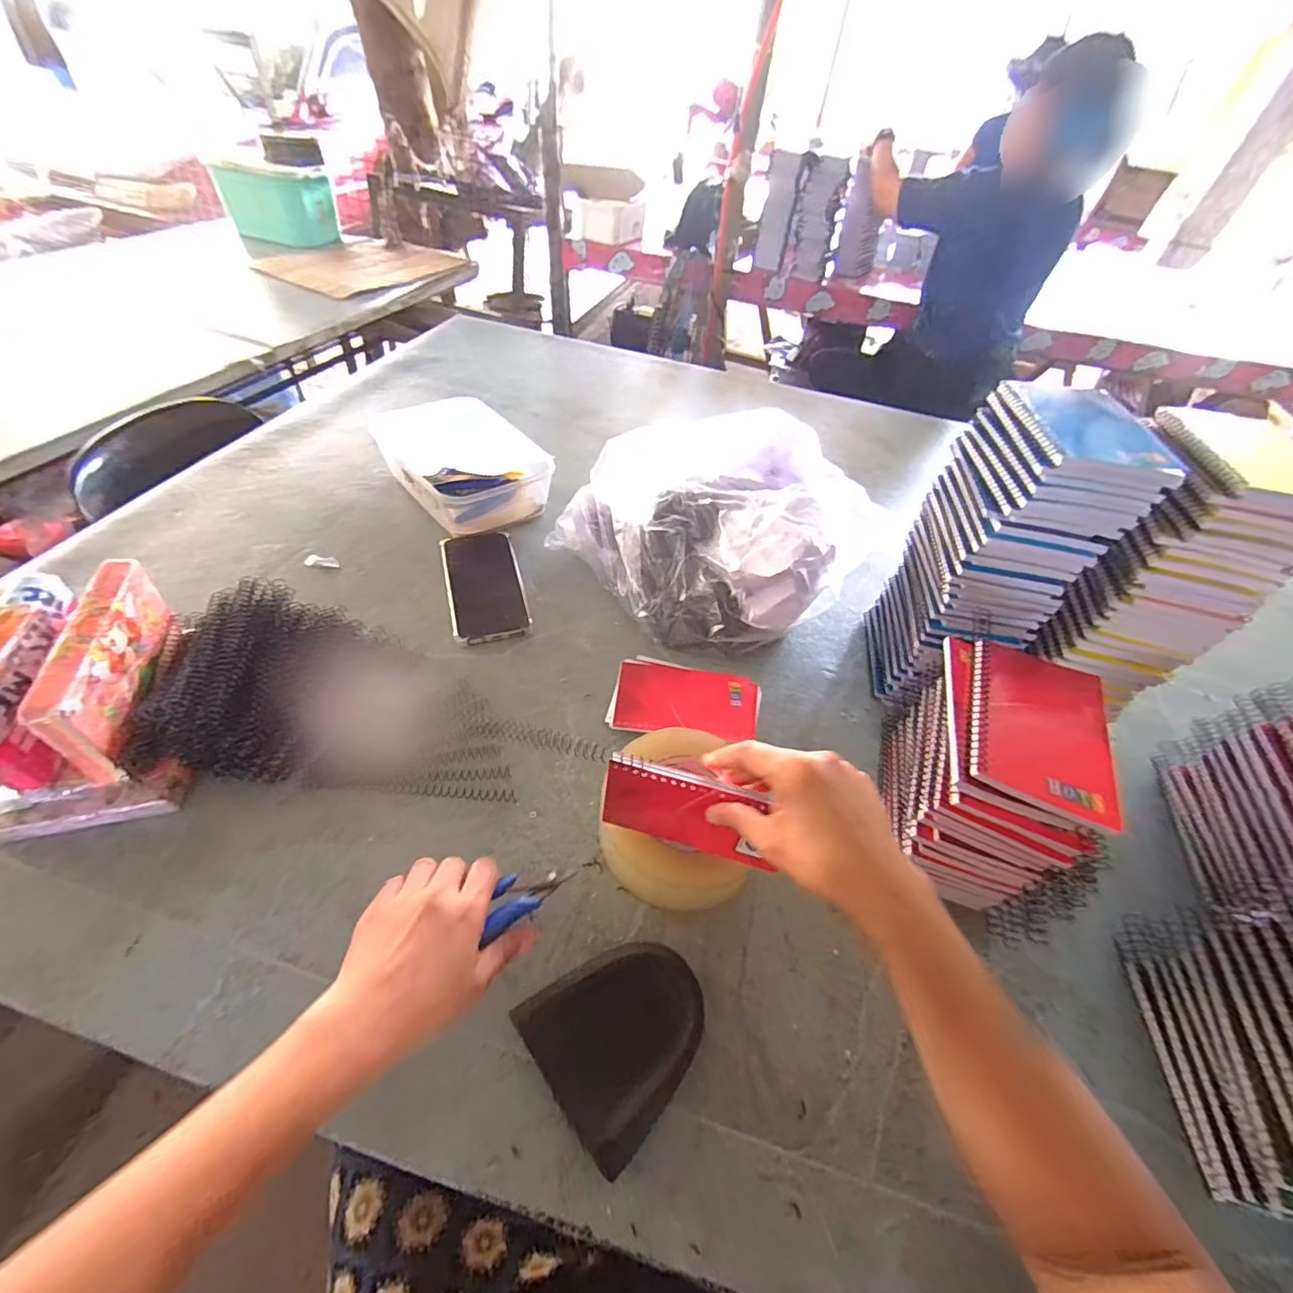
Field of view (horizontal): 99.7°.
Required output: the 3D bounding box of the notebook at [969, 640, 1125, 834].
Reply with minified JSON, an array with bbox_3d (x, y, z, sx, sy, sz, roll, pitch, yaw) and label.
[{"bbox_3d":[0.259,0.054,0.359,0.082,0.016,0.118,21,54,12],"label":"notebook"}]

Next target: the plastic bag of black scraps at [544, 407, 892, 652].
[{"bbox_3d":[0.078,-0.141,0.626,0.267,0.143,0.287,-28,57,-27],"label":"plastic bag of black scraps"}]

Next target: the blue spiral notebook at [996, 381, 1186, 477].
[{"bbox_3d":[0.322,-0.164,0.404,0.084,0.012,0.127,10,48,2],"label":"blue spiral notebook"}]

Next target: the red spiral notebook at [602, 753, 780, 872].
[{"bbox_3d":[0.029,0.111,0.368,0.115,0.077,0.017,14,49,5],"label":"red spiral notebook"}]

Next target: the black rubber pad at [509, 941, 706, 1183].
[{"bbox_3d":[-0.014,0.246,0.350,0.103,0.030,0.095,-27,57,-27],"label":"black rubber pad"}]

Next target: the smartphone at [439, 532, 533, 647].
[{"bbox_3d":[-0.184,-0.069,0.622,0.082,0.015,0.170,-11,51,-16],"label":"smartphone"}]

